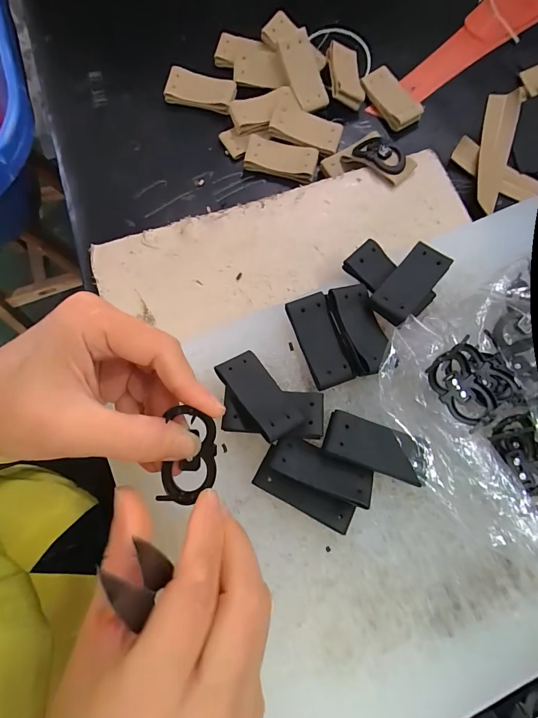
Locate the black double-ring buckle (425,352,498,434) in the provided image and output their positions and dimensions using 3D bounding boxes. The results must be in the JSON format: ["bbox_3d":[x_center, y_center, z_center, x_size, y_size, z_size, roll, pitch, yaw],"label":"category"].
[{"bbox_3d":[0.116,0.017,0.211,0.025,0.010,0.046,-37,88,0],"label":"black double-ring buckle"}]

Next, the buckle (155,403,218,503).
[{"bbox_3d":[-0.038,0.047,0.171,0.026,0.007,0.047,8,96,-16],"label":"buckle"}]

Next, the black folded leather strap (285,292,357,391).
[{"bbox_3d":[0.032,-0.011,0.230,0.026,0.011,0.060,-18,77,-5],"label":"black folded leather strap"}]

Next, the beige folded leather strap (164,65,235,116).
[{"bbox_3d":[-0.061,-0.245,0.322,0.062,0.016,0.027,14,77,3],"label":"beige folded leather strap"}]

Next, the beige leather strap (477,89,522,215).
[{"bbox_3d":[0.205,-0.191,0.318,0.028,0.014,0.132,17,77,4],"label":"beige leather strap"}]

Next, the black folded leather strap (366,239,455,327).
[{"bbox_3d":[0.093,-0.050,0.230,0.027,0.008,0.063,42,80,9],"label":"black folded leather strap"}]

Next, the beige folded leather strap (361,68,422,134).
[{"bbox_3d":[0.114,-0.240,0.325,0.034,0.011,0.061,-31,78,-7],"label":"beige folded leather strap"}]

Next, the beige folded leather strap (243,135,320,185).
[{"bbox_3d":[0.010,-0.179,0.317,0.063,0.012,0.029,16,77,3],"label":"beige folded leather strap"}]

